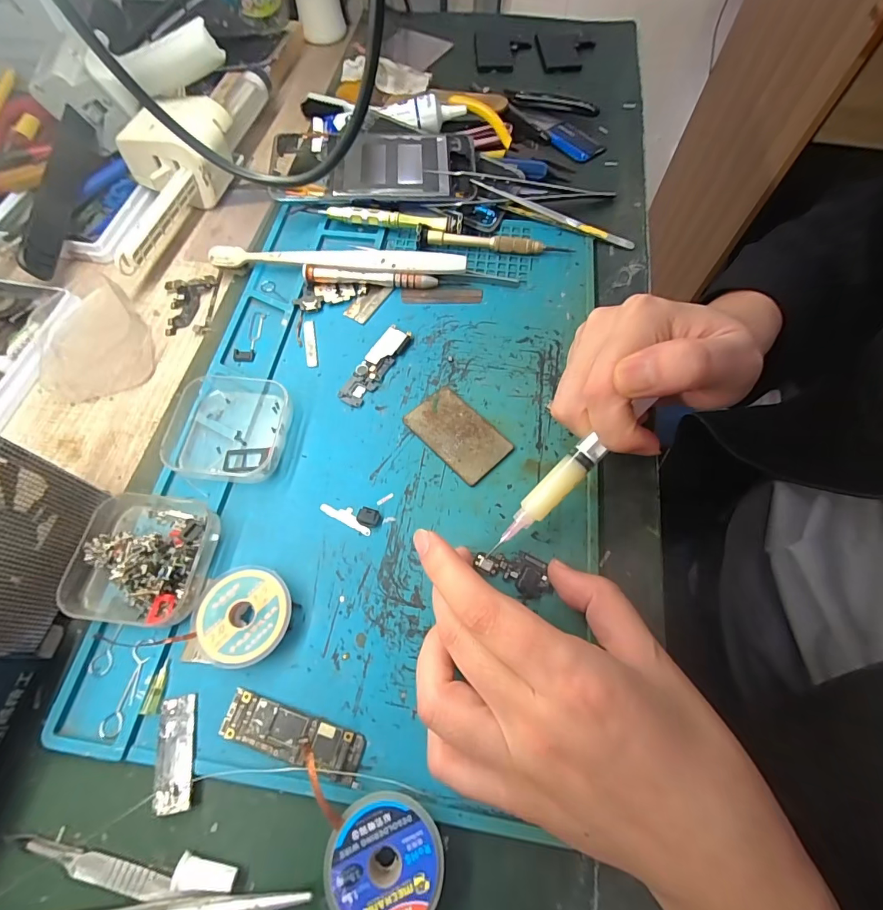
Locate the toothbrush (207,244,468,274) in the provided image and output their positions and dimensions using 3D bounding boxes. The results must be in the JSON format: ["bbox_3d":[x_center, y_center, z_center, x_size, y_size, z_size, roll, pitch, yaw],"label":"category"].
[{"bbox_3d":[-0.074,-0.138,0.308,0.182,0.016,0.013,4,66,1],"label":"toothbrush"}]

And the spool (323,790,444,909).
[{"bbox_3d":[-0.022,0.162,0.172,0.044,0.012,0.044,0,66,0],"label":"spool"}]

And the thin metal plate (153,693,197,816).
[{"bbox_3d":[-0.118,0.132,0.191,0.016,0.004,0.043,-10,66,-5],"label":"thin metal plate"}]

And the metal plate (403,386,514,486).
[{"bbox_3d":[0.010,-0.014,0.259,0.037,0.004,0.060,-41,72,-16],"label":"metal plate"}]

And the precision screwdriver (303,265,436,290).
[{"bbox_3d":[-0.050,-0.126,0.306,0.093,0.011,0.009,2,66,1],"label":"precision screwdriver"}]

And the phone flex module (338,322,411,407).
[{"bbox_3d":[-0.043,-0.059,0.280,0.019,0.005,0.064,26,68,11],"label":"phone flex module"}]

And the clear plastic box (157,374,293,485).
[{"bbox_3d":[-0.124,-0.018,0.255,0.063,0.016,0.068,8,66,3],"label":"clear plastic box"}]

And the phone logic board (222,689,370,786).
[{"bbox_3d":[-0.067,0.126,0.193,0.065,0.006,0.019,16,67,7],"label":"phone logic board"}]

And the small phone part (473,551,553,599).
[{"bbox_3d":[0.038,0.059,0.224,0.040,0.004,0.021,18,67,10],"label":"small phone part"}]

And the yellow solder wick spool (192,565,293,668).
[{"bbox_3d":[-0.096,0.079,0.211,0.045,0.012,0.044,0,66,0],"label":"yellow solder wick spool"}]

